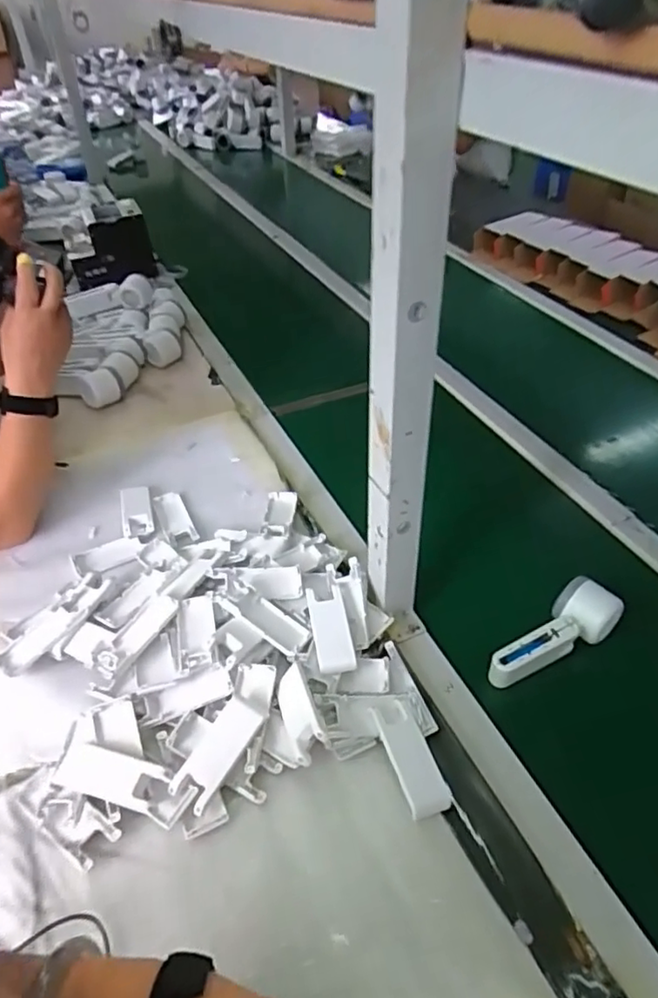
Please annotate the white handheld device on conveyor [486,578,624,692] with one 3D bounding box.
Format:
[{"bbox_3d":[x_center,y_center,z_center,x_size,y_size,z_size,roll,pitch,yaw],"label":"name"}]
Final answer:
[{"bbox_3d":[0.238,0.147,0.643,0.154,0.048,0.055,-28,49,-26],"label":"white handheld device on conveyor"}]

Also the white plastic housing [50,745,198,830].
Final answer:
[{"bbox_3d":[-0.186,0.254,0.543,0.128,0.024,0.038,11,44,14],"label":"white plastic housing"}]

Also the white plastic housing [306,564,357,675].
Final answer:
[{"bbox_3d":[0.000,0.130,0.653,0.039,0.023,0.125,-8,43,-7],"label":"white plastic housing"}]

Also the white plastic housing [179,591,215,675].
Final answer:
[{"bbox_3d":[-0.138,0.136,0.632,0.037,0.017,0.086,-9,43,-8],"label":"white plastic housing"}]

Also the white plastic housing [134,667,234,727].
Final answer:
[{"bbox_3d":[-0.143,0.195,0.605,0.092,0.017,0.032,-15,44,-13],"label":"white plastic housing"}]

